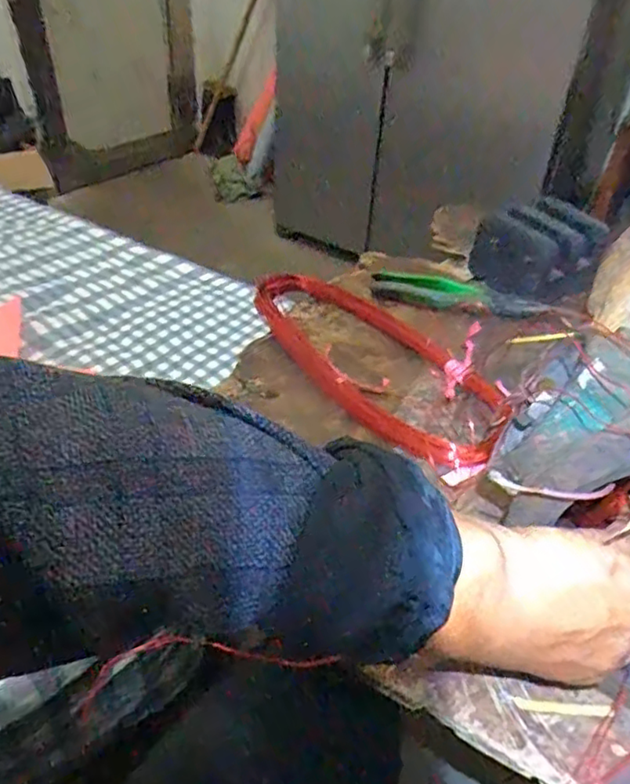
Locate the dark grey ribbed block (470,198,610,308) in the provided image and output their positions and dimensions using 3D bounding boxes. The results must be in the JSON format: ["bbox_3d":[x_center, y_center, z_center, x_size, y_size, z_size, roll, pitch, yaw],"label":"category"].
[{"bbox_3d":[0.267,-0.179,0.748,0.116,0.080,0.150,32,47,32],"label":"dark grey ribbed block"}]

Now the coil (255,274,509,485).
[{"bbox_3d":[0.050,-0.034,0.625,0.129,0.042,0.326,-29,48,-34],"label":"coil"}]

